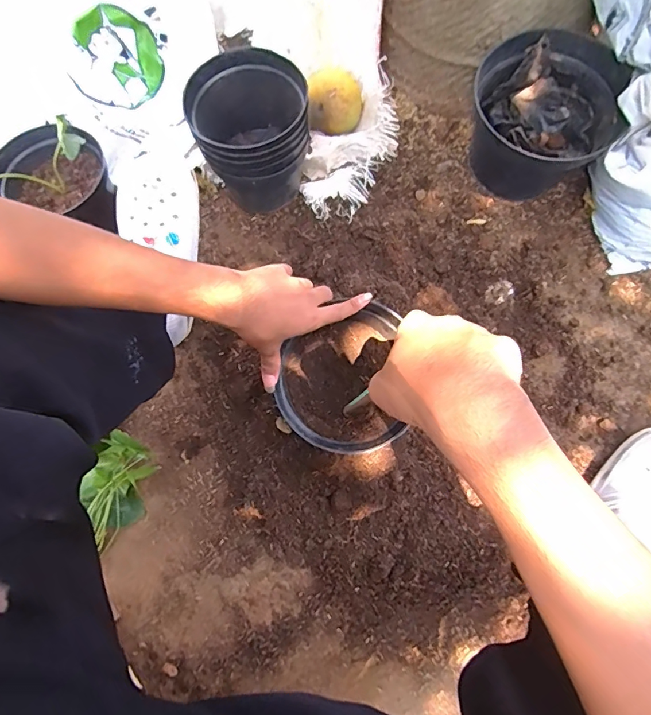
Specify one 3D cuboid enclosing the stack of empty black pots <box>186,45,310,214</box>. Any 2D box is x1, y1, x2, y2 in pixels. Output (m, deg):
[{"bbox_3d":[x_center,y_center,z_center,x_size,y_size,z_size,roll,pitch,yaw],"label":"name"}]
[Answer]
[{"bbox_3d":[-0.112,-0.337,0.719,0.164,0.199,0.160,-11,71,-2],"label":"stack of empty black pots"}]

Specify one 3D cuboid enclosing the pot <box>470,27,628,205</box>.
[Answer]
[{"bbox_3d":[0.347,-0.376,0.724,0.210,0.172,0.219,-1,71,2],"label":"pot"}]

